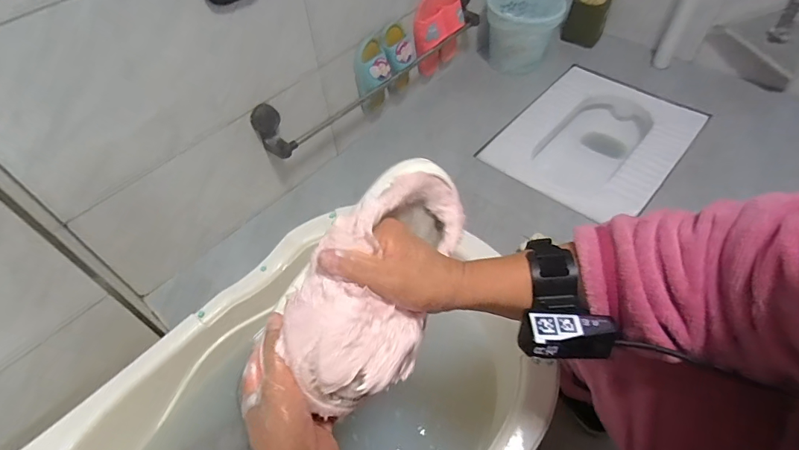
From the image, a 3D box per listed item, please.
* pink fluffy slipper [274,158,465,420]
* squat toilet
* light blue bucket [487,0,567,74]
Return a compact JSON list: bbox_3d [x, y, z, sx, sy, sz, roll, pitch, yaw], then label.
[{"bbox_3d":[-0.011,0.031,0.370,0.102,0.092,0.228,18,57,17],"label":"pink fluffy slipper"},{"bbox_3d":[0.561,-0.223,1.270,0.428,0.140,0.562,32,60,26],"label":"squat toilet"},{"bbox_3d":[0.380,-0.607,1.348,0.227,0.186,0.197,3,52,6],"label":"light blue bucket"}]

